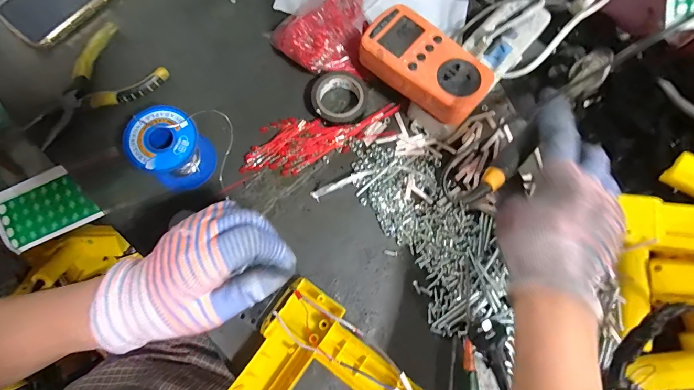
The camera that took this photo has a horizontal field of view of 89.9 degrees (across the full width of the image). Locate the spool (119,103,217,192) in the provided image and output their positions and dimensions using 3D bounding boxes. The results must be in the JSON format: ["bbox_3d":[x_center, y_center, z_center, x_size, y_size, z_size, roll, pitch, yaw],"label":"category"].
[{"bbox_3d":[-0.166,-0.044,0.332,0.062,0.055,0.058,1,76,-3],"label":"spool"}]

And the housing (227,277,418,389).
[{"bbox_3d":[-0.018,0.161,0.298,0.143,0.054,0.113,35,77,6],"label":"housing"}]

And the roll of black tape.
[{"bbox_3d":[-0.010,-0.106,0.379,0.059,0.016,0.056,1,76,-3],"label":"roll of black tape"}]

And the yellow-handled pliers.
[{"bbox_3d":[-0.279,-0.121,0.373,0.144,0.010,0.093,-38,79,-8],"label":"yellow-handled pliers"}]

